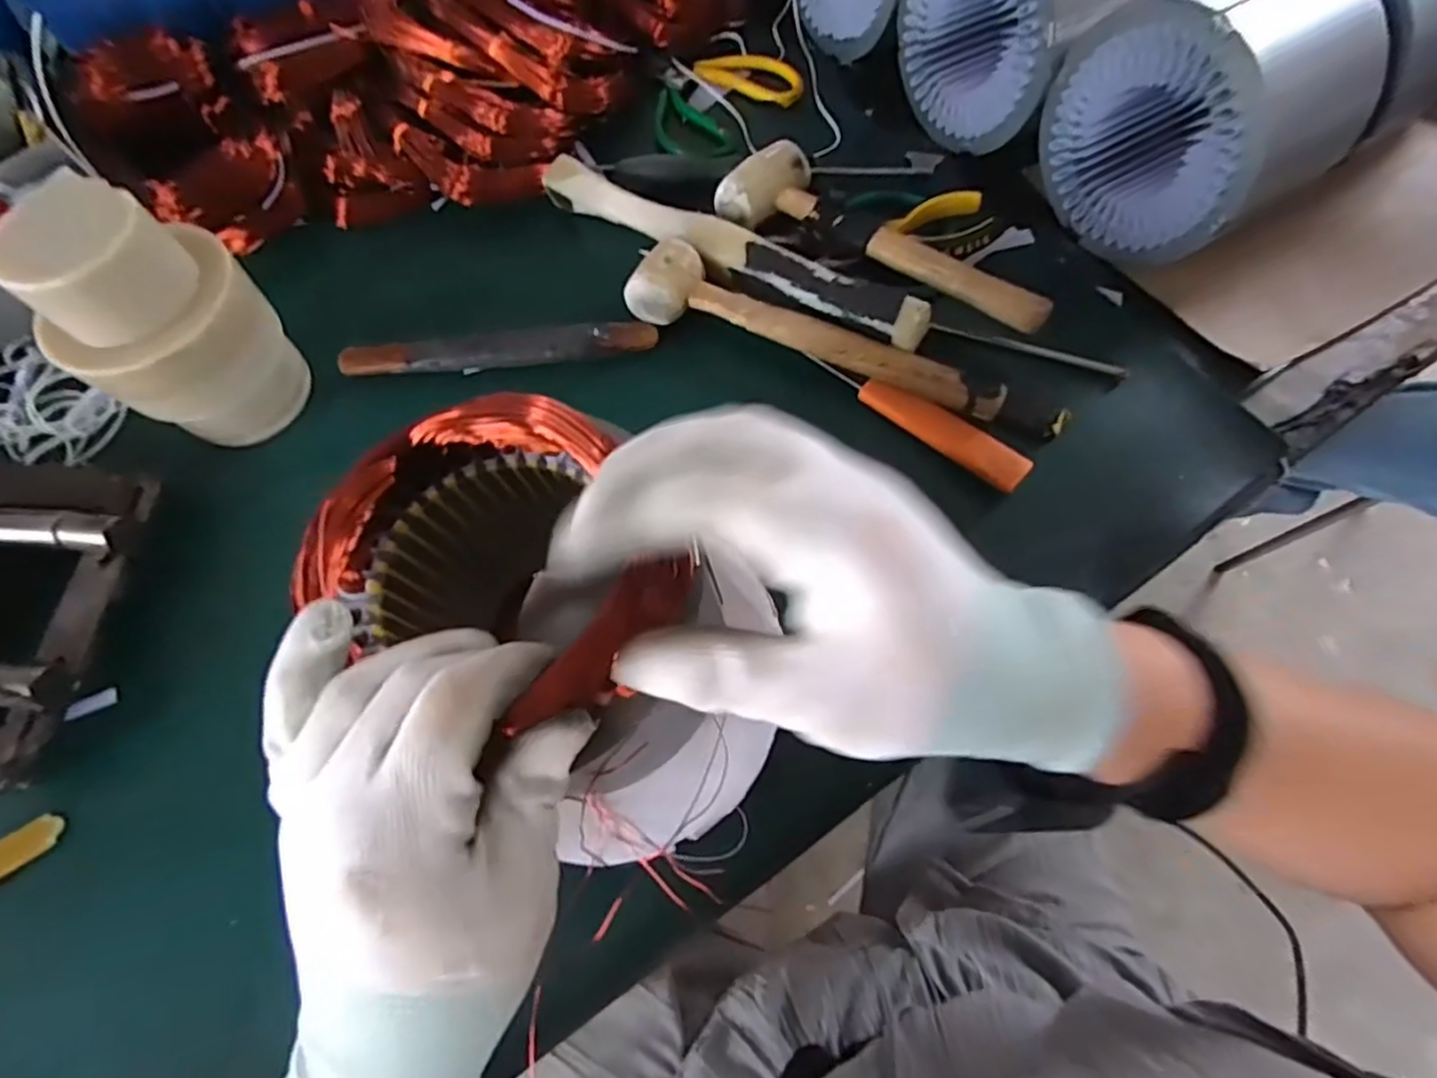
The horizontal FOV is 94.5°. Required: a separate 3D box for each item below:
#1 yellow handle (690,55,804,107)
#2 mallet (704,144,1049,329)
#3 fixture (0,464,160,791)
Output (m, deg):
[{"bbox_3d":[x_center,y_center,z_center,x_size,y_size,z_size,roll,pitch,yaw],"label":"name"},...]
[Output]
[{"bbox_3d":[0.030,-0.419,0.599,0.098,0.016,0.038,22,70,11],"label":"yellow handle"},{"bbox_3d":[0.119,-0.216,0.482,0.250,0.059,0.070,33,72,15],"label":"mallet"},{"bbox_3d":[-0.481,0.036,0.403,0.222,0.033,0.199,5,68,4],"label":"fixture"}]

